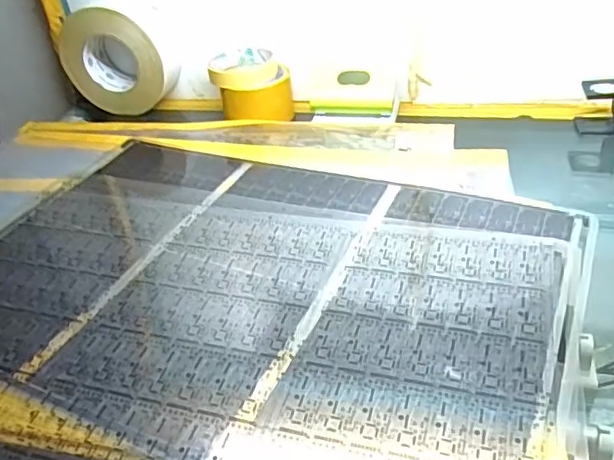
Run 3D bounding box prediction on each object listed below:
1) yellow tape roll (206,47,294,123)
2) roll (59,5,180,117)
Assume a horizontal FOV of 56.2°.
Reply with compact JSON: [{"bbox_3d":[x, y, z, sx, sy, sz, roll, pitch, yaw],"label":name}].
[{"bbox_3d":[-0.069,-0.184,0.724,0.096,0.062,0.087,-8,36,-1],"label":"yellow tape roll"},{"bbox_3d":[-0.248,-0.222,0.750,0.139,0.126,0.050,1,37,12],"label":"roll"}]

